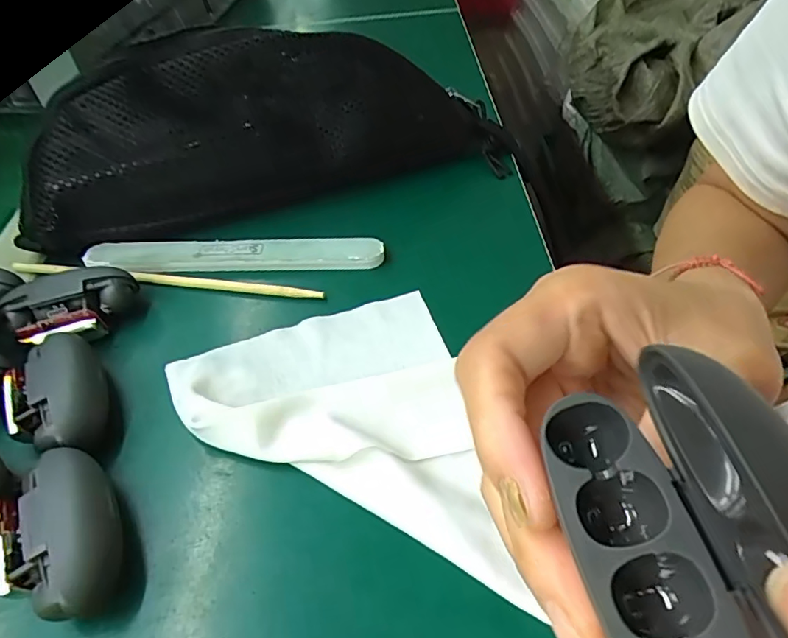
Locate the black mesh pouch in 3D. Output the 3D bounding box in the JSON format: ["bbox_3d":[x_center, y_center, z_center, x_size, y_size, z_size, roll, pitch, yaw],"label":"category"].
[{"bbox_3d":[-0.073,-0.118,0.325,0.288,0.087,0.067,-15,49,-7],"label":"black mesh pouch"}]

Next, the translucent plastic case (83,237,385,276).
[{"bbox_3d":[-0.092,-0.036,0.306,0.169,0.008,0.024,-2,49,4],"label":"translucent plastic case"}]

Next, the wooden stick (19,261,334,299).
[{"bbox_3d":[-0.131,-0.023,0.300,0.187,0.006,0.006,5,50,10],"label":"wooden stick"}]

